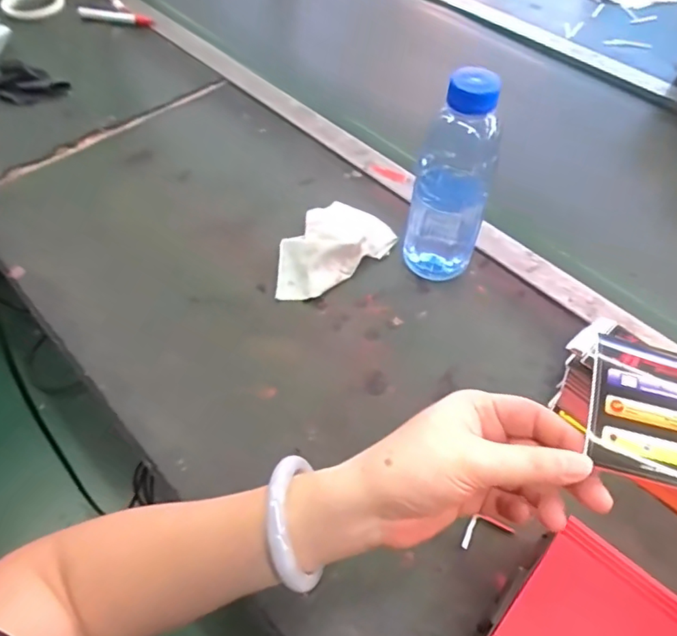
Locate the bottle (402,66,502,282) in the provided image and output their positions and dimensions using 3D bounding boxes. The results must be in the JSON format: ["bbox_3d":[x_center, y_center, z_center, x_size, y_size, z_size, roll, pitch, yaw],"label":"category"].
[{"bbox_3d":[0.106,-0.123,0.500,0.070,0.216,0.056,13,55,9],"label":"bottle"}]

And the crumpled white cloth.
[{"bbox_3d":[-0.016,-0.080,0.588,0.147,0.019,0.096,-31,60,-21],"label":"crumpled white cloth"}]

